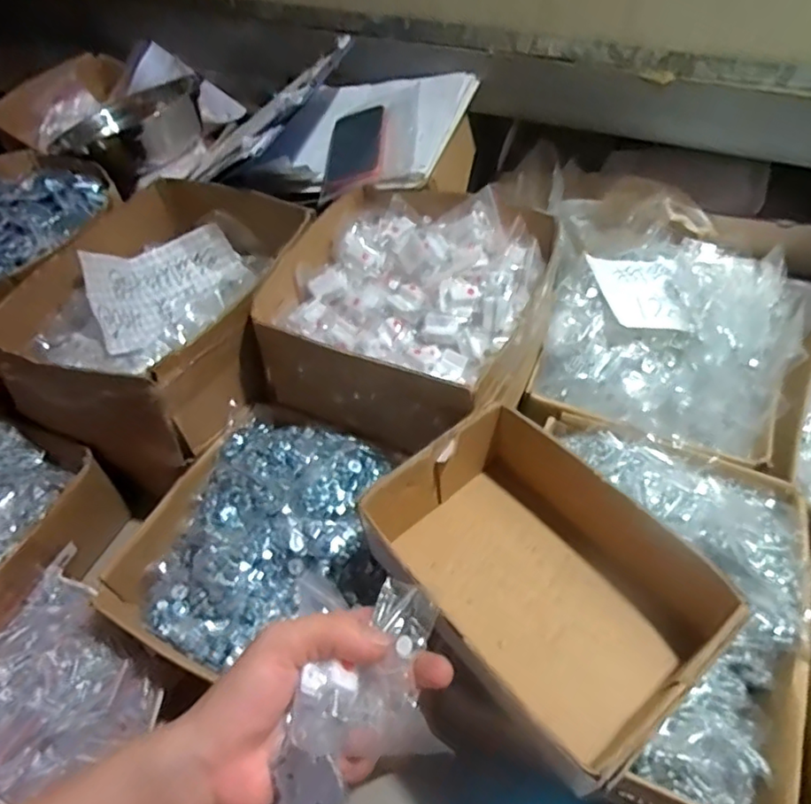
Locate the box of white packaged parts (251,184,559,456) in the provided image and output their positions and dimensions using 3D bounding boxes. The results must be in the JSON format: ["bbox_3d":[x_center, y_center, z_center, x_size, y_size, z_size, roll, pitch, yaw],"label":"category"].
[{"bbox_3d":[0.010,-0.103,0.691,0.284,0.128,0.302,16,52,16],"label":"box of white packaged parts"}]

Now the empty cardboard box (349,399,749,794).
[{"bbox_3d":[0.105,0.144,0.484,0.164,0.110,0.253,-33,55,-23],"label":"empty cardboard box"}]

